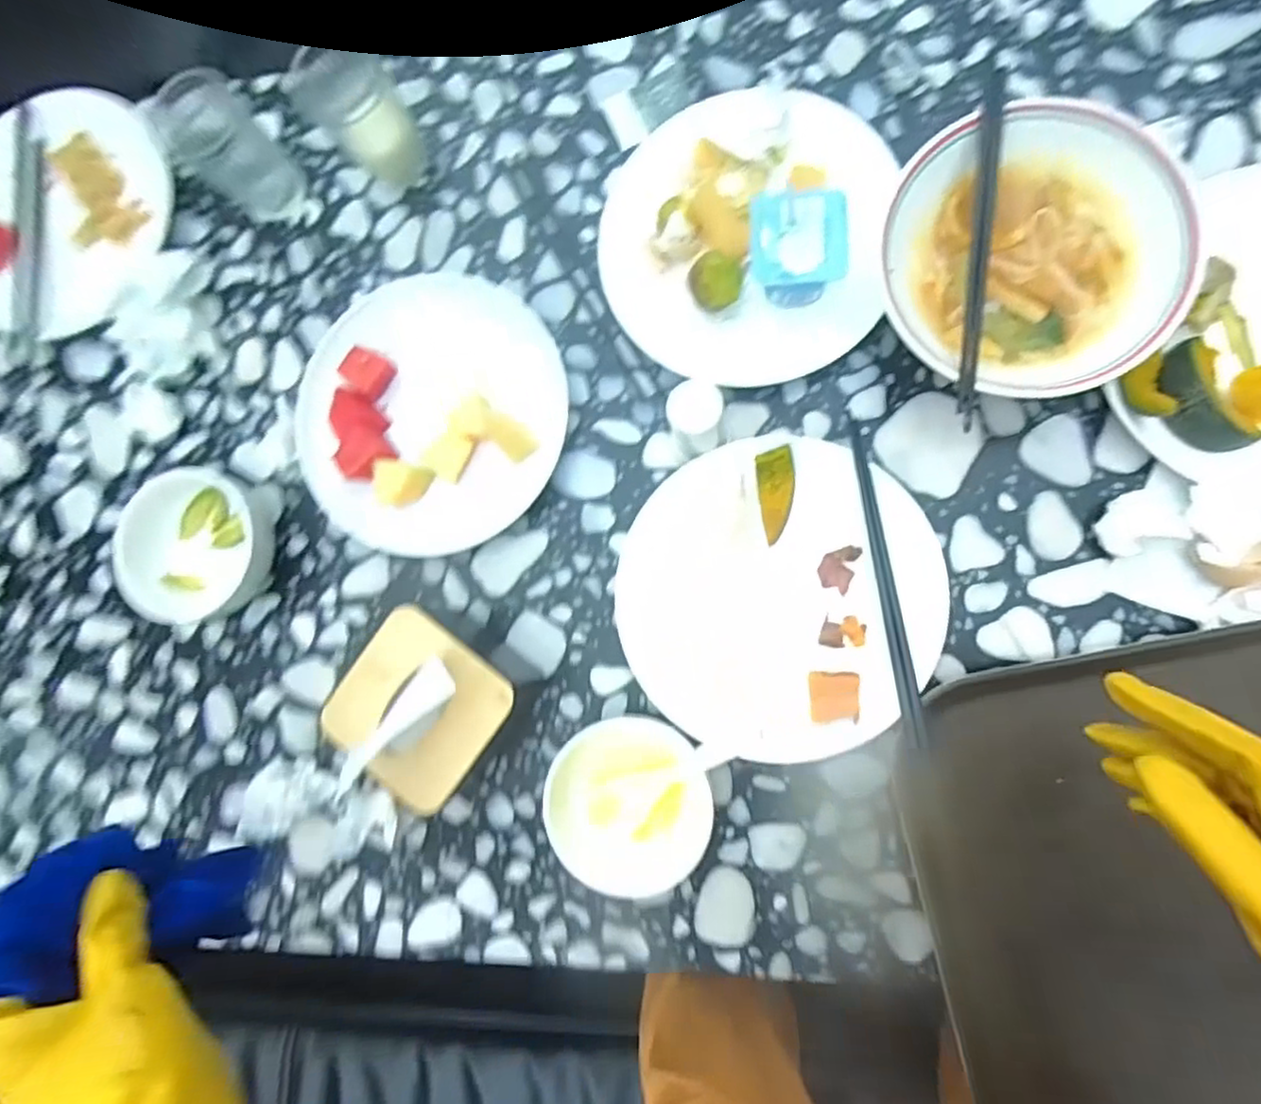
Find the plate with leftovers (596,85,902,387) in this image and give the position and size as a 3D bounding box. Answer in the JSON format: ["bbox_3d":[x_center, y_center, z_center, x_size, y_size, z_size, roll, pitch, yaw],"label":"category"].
[{"bbox_3d":[0.080,-0.244,0.485,0.201,0.075,0.203,-1,86,8],"label":"plate with leftovers"}]

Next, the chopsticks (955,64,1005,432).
[{"bbox_3d":[0.223,-0.192,0.424,0.013,0.015,0.222,6,85,10],"label":"chopsticks"}]

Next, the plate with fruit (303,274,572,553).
[{"bbox_3d":[-0.165,-0.121,0.532,0.212,0.038,0.233,-1,86,8],"label":"plate with fruit"}]

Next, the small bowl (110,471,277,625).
[{"bbox_3d":[-0.356,-0.007,0.547,0.124,0.052,0.108,-30,82,5],"label":"small bowl"}]

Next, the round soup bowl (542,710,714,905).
[{"bbox_3d":[0.000,0.184,0.479,0.111,0.047,0.125,5,87,9],"label":"round soup bowl"}]

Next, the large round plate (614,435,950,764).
[{"bbox_3d":[0.105,0.031,0.482,0.219,0.032,0.219,-1,86,8],"label":"large round plate"}]

